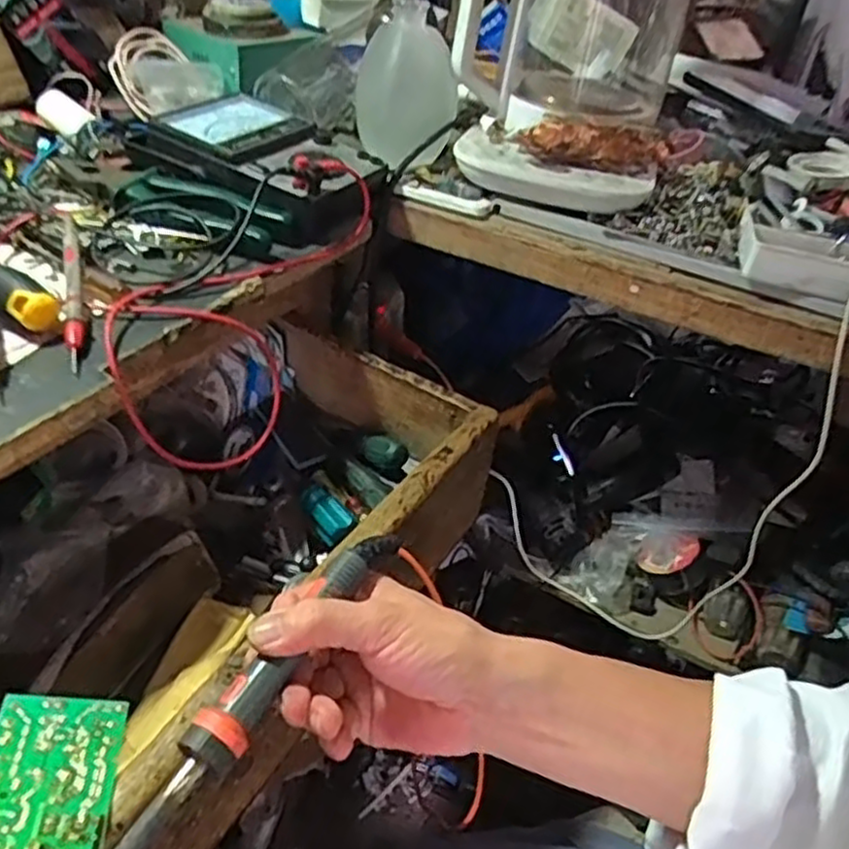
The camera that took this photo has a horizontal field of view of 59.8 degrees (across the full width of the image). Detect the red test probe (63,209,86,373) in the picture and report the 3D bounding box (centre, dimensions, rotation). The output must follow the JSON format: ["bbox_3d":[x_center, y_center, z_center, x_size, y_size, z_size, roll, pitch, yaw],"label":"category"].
[{"bbox_3d":[-0.220,-0.087,0.461,0.011,0.010,0.148,-8,53,-18],"label":"red test probe"}]

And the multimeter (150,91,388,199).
[{"bbox_3d":[-0.121,-0.222,0.599,0.166,0.038,0.116,25,42,21],"label":"multimeter"}]

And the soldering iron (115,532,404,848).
[{"bbox_3d":[-0.081,0.130,0.336,0.022,0.024,0.234,24,50,20],"label":"soldering iron"}]

